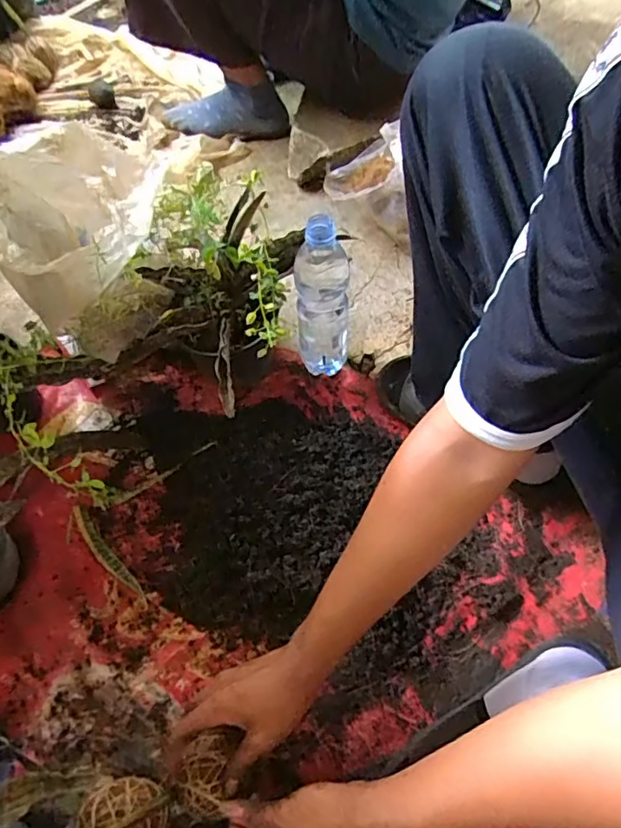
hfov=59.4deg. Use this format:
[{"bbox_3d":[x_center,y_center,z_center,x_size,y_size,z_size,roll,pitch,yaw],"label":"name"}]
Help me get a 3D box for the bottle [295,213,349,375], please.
[{"bbox_3d":[0.016,-0.133,0.689,0.064,0.227,0.062,-4,60,0],"label":"bottle"}]

